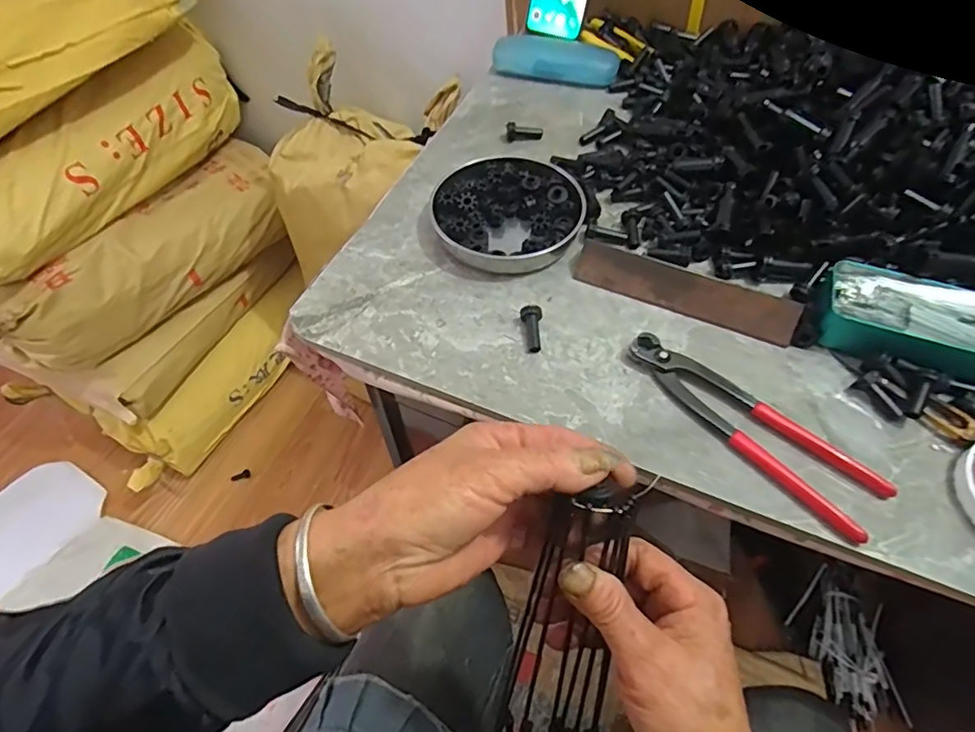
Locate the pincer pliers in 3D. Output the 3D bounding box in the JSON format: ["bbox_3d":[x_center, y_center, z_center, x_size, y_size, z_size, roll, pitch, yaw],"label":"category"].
[{"bbox_3d":[0.183,0.042,0.401,0.193,0.013,0.049,37,64,23],"label":"pincer pliers"}]

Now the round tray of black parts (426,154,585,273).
[{"bbox_3d":[0.021,-0.145,0.522,0.132,0.028,0.128,-1,56,1],"label":"round tray of black parts"}]

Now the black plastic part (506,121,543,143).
[{"bbox_3d":[0.040,-0.251,0.601,0.039,0.015,0.012,1,56,2],"label":"black plastic part"}]

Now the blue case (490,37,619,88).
[{"bbox_3d":[0.080,-0.359,0.661,0.143,0.028,0.049,7,57,6],"label":"blue case"}]

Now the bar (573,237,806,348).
[{"bbox_3d":[0.161,-0.061,0.463,0.178,0.035,0.008,21,22,15],"label":"bar"}]

